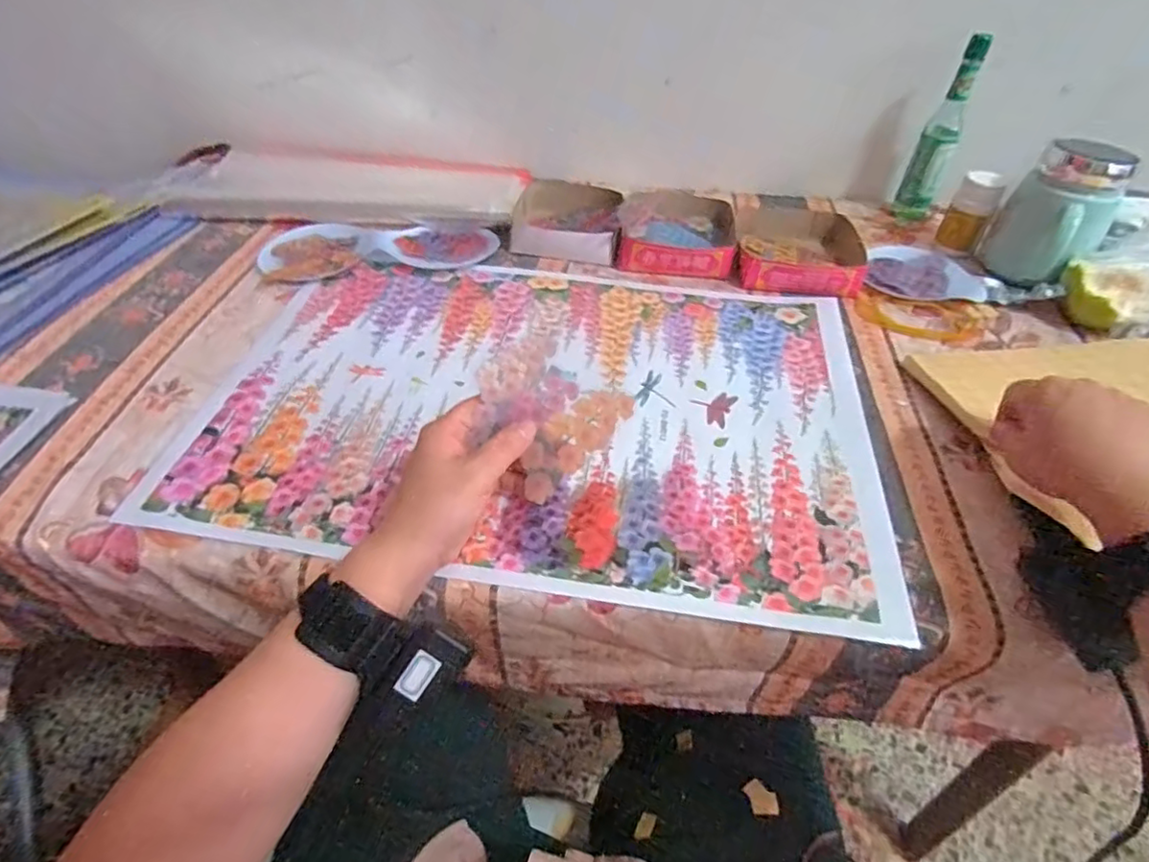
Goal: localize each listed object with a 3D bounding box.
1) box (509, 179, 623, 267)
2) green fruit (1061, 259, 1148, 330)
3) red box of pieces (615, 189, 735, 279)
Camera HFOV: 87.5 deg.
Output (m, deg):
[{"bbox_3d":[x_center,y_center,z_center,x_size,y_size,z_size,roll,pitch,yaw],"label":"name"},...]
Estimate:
[{"bbox_3d":[-0.009,-0.234,0.658,0.117,0.034,0.112,5,47,2],"label":"box"},{"bbox_3d":[0.491,-0.123,0.559,0.054,0.054,0.078,-32,56,-28],"label":"green fruit"},{"bbox_3d":[0.108,-0.211,0.645,0.116,0.032,0.125,7,47,4],"label":"red box of pieces"}]

